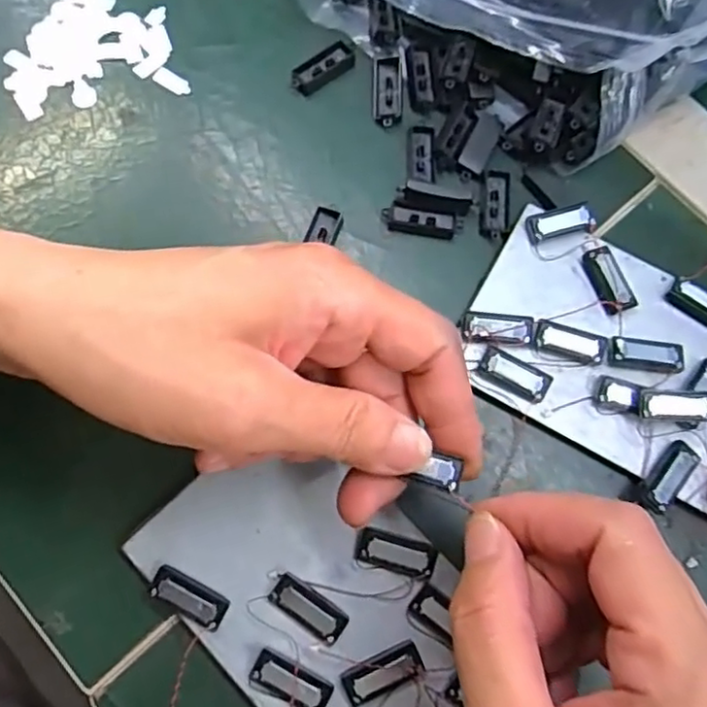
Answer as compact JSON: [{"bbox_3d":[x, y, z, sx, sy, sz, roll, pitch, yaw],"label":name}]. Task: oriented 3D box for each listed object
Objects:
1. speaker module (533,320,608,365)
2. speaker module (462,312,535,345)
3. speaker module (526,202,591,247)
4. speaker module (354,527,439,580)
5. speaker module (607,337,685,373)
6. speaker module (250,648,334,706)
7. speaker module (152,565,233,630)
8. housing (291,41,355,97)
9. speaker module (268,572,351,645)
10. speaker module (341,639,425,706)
[{"bbox_3d":[0.084,-0.004,0.256,0.029,0.004,0.010,15,75,2],"label":"speaker module"},{"bbox_3d":[0.056,-0.009,0.258,0.027,0.006,0.011,7,75,0],"label":"speaker module"},{"bbox_3d":[0.084,-0.053,0.270,0.025,0.011,0.011,-16,76,-6],"label":"speaker module"},{"bbox_3d":[0.015,0.071,0.236,0.028,0.006,0.012,15,75,2],"label":"speaker module"},{"bbox_3d":[0.113,0.000,0.255,0.029,0.004,0.012,6,75,0],"label":"speaker module"},{"bbox_3d":[-0.021,0.112,0.224,0.027,0.005,0.013,32,77,7],"label":"speaker module"},{"bbox_3d":[-0.057,0.085,0.230,0.027,0.008,0.012,30,77,6],"label":"speaker module"},{"bbox_3d":[-0.013,-0.125,0.289,0.029,0.004,0.013,-35,79,-10],"label":"housing"},{"bbox_3d":[-0.016,0.089,0.230,0.027,0.005,0.012,34,77,7],"label":"speaker module"},{"bbox_3d":[0.010,0.109,0.224,0.027,0.004,0.013,-23,77,-7],"label":"speaker module"}]

